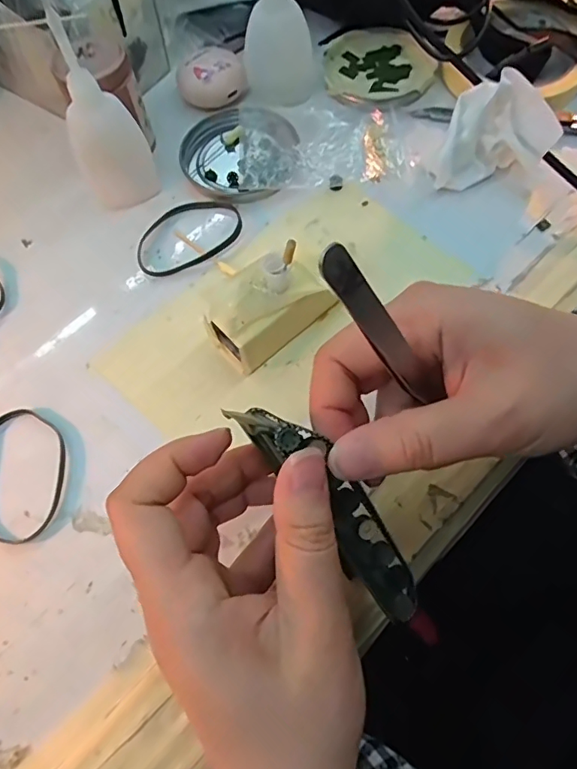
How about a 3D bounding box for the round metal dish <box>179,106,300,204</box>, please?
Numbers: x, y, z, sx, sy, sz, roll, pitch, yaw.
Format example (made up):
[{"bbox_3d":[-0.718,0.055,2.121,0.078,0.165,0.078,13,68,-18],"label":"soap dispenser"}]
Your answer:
[{"bbox_3d":[-0.034,-0.155,0.344,0.074,0.012,0.077,-1,66,2],"label":"round metal dish"}]

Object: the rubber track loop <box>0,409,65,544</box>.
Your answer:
[{"bbox_3d":[-0.140,0.046,0.262,0.046,0.004,0.069,-12,66,-2],"label":"rubber track loop"}]

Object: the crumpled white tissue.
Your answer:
[{"bbox_3d":[0.125,-0.154,0.312,0.066,0.045,0.043,-5,66,1],"label":"crumpled white tissue"}]

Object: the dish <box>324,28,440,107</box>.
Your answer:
[{"bbox_3d":[0.066,-0.229,0.371,0.078,0.011,0.077,-1,66,2],"label":"dish"}]

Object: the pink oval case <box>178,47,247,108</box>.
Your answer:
[{"bbox_3d":[-0.054,-0.218,0.362,0.047,0.019,0.037,-12,66,-3],"label":"pink oval case"}]

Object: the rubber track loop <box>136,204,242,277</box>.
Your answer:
[{"bbox_3d":[-0.063,-0.094,0.321,0.070,0.004,0.048,-20,66,-6],"label":"rubber track loop"}]

